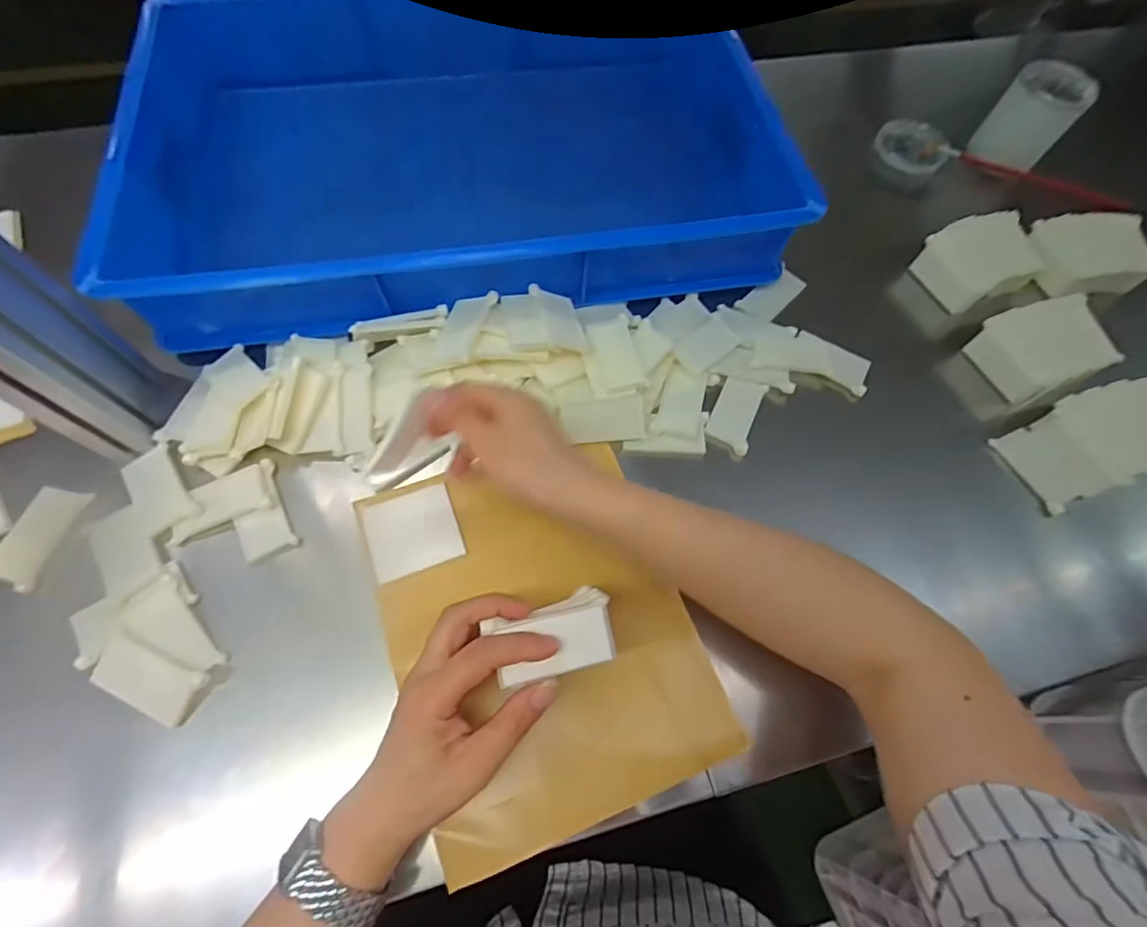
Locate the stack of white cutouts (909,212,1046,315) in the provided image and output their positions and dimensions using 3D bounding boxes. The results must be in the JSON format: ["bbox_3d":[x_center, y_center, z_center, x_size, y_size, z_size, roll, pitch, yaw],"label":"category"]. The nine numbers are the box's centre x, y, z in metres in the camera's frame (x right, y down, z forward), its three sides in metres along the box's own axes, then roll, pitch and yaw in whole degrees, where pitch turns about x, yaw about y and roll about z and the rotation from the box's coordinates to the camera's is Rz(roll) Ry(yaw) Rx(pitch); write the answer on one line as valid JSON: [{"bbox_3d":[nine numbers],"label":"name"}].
[{"bbox_3d":[0.426,-0.214,0.544,0.111,0.043,0.086,-24,69,-13],"label":"stack of white cutouts"}]

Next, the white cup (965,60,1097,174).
[{"bbox_3d":[0.561,-0.428,0.637,0.082,0.083,0.088,38,69,13],"label":"white cup"}]

